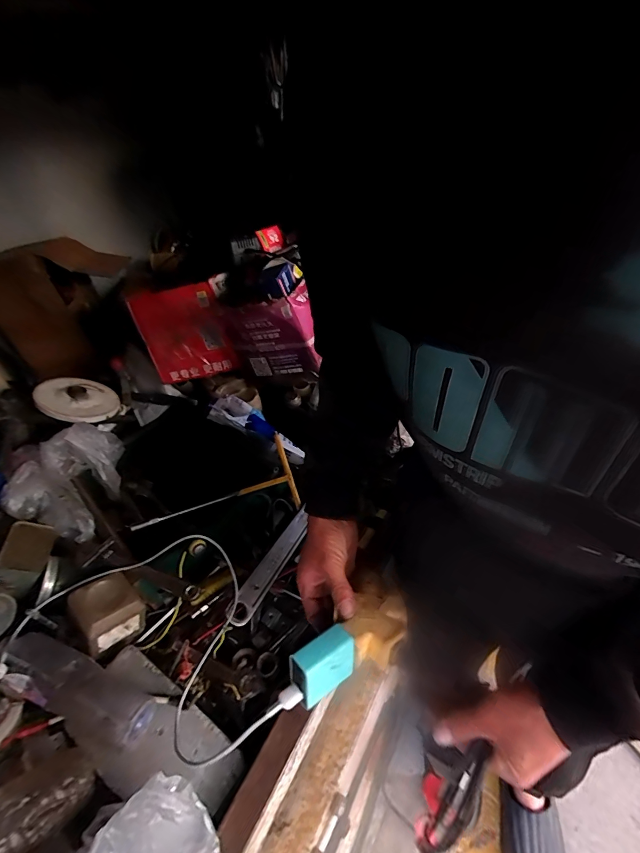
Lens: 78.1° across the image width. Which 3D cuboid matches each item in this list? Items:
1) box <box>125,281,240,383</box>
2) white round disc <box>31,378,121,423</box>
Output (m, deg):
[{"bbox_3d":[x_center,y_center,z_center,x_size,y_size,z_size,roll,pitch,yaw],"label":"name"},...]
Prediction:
[{"bbox_3d":[-0.292,-0.203,0.855,0.195,0.196,0.049,-12,23,12],"label":"box"},{"bbox_3d":[-0.517,-0.058,0.847,0.137,0.025,0.154,29,28,1],"label":"white round disc"}]

